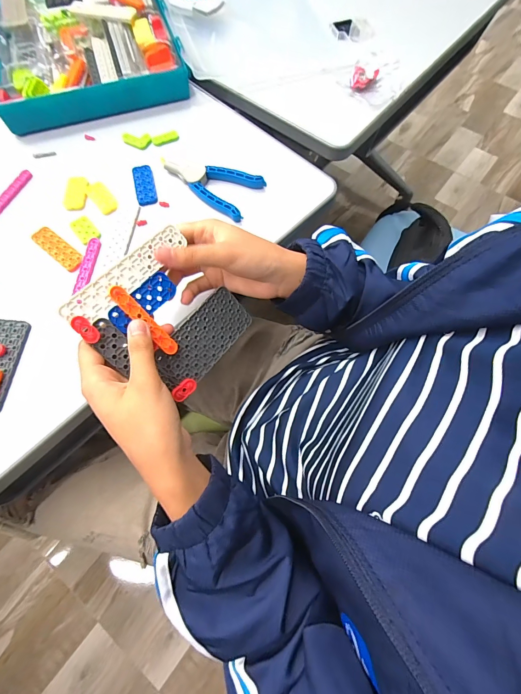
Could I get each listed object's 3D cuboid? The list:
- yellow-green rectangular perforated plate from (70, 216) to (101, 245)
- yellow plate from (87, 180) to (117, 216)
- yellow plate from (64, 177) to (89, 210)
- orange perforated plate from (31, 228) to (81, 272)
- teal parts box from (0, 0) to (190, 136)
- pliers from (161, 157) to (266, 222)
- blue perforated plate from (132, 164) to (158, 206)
[{"bbox_3d":[-0.213,-0.144,0.400,0.021,0.004,0.040,-37,72,-13],"label":"yellow-green rectangular perforated plate"},{"bbox_3d":[-0.203,-0.192,0.422,0.024,0.004,0.057,-35,72,-12],"label":"yellow plate"},{"bbox_3d":[-0.236,-0.197,0.421,0.027,0.004,0.052,-5,68,-1],"label":"yellow plate"},{"bbox_3d":[-0.241,-0.118,0.391,0.076,0.004,0.025,35,73,14],"label":"orange perforated plate"},{"bbox_3d":[-0.281,-0.504,0.518,0.264,0.040,0.370,-18,69,-6],"label":"teal parts box"},{"bbox_3d":[-0.070,-0.212,0.421,0.136,0.016,0.066,26,71,11],"label":"pliers"},{"bbox_3d":[-0.151,-0.212,0.429,0.025,0.004,0.068,-14,69,-5],"label":"blue perforated plate"}]

